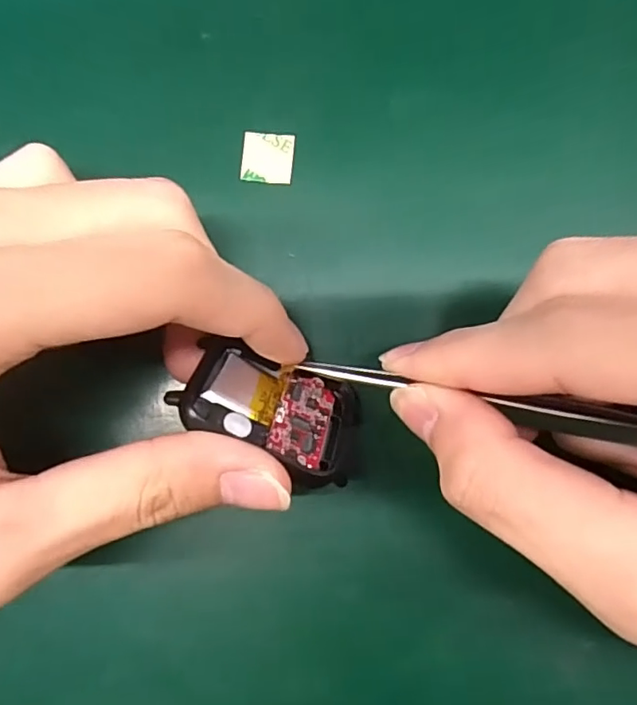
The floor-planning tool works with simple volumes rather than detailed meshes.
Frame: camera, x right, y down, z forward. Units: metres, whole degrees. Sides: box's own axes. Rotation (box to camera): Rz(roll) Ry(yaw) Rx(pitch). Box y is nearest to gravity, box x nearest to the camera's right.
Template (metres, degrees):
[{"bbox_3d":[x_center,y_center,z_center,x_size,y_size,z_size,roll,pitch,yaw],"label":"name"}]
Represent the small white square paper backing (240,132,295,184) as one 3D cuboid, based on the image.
[{"bbox_3d":[-0.016,-0.060,0.168,0.015,0.004,0.015,4,84,1],"label":"small white square paper backing"}]

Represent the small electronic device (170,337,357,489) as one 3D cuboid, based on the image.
[{"bbox_3d":[-0.011,0.014,0.145,0.046,0.036,0.005,28,130,-10],"label":"small electronic device"}]

